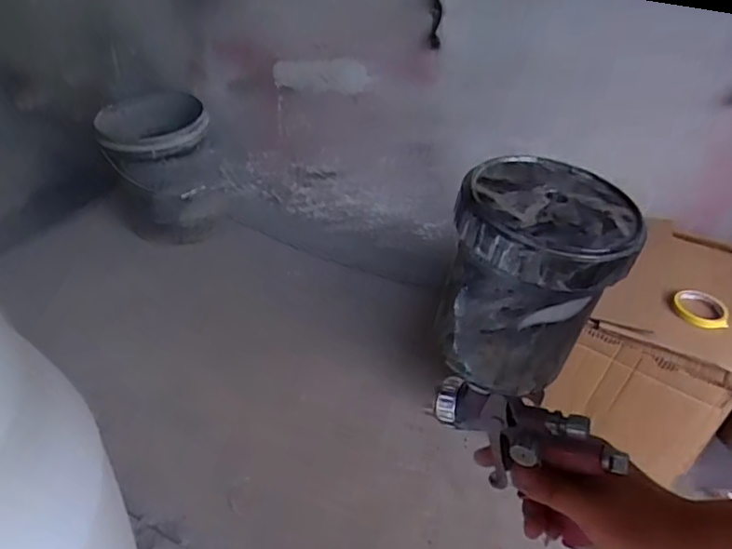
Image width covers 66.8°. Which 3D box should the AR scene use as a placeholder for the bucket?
[{"bbox_3d":[-0.618,-0.346,1.709,0.319,0.343,0.353,-10,39,-15],"label":"bucket"}]

